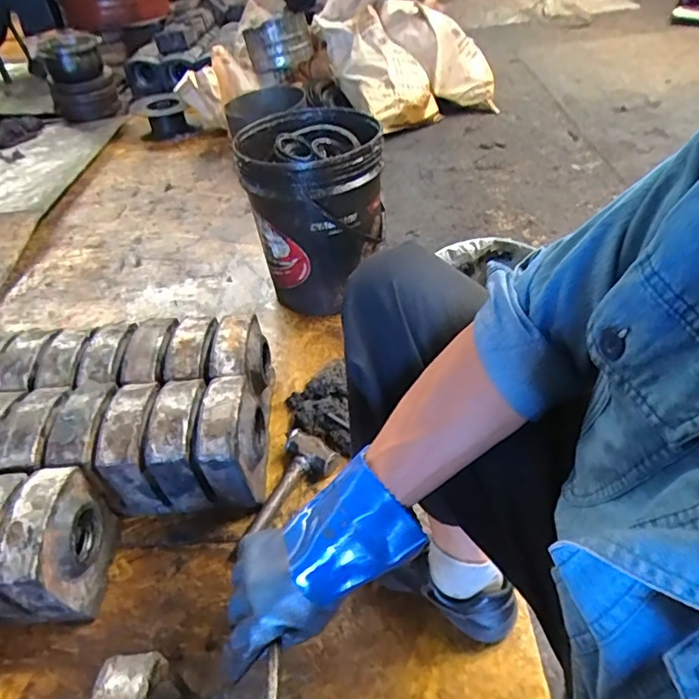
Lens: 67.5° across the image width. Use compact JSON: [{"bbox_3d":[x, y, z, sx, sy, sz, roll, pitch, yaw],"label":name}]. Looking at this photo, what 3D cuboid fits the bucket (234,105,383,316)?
[{"bbox_3d":[-0.080,-0.326,1.250,0.285,0.374,0.358,-10,44,-4],"label":"bucket"}]

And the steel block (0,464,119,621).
[{"bbox_3d":[-0.415,0.287,0.762,0.083,0.196,0.164,-6,43,1],"label":"steel block"}]

